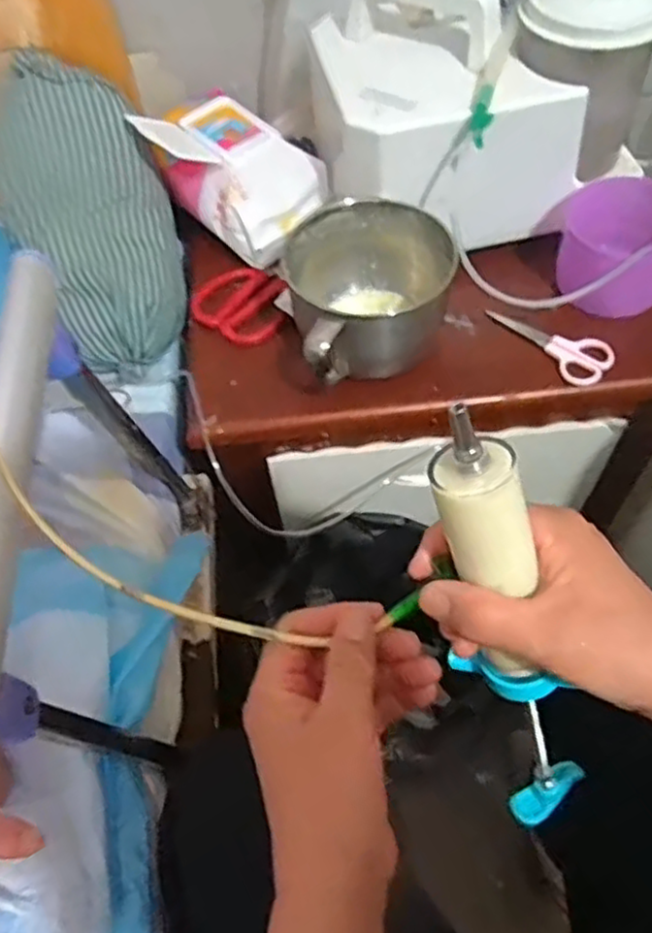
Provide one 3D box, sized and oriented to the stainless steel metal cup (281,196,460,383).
[{"bbox_3d":[0.038,-0.147,0.602,0.132,0.093,0.135,-2,57,3],"label":"stainless steel metal cup"}]

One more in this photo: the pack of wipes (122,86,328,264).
[{"bbox_3d":[-0.093,-0.293,0.687,0.172,0.090,0.117,33,65,22],"label":"pack of wipes"}]

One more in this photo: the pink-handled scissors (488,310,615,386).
[{"bbox_3d":[0.204,-0.115,0.637,0.050,0.013,0.115,-36,62,-19],"label":"pink-handled scissors"}]

